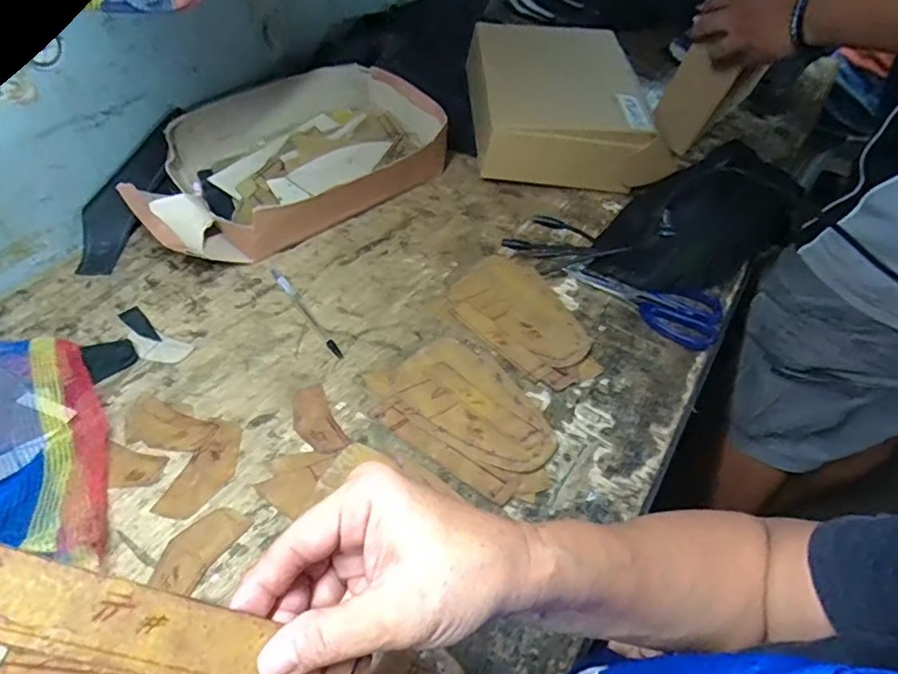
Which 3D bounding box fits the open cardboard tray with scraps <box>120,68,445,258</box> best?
[{"bbox_3d":[-0.183,-0.207,0.679,0.354,0.098,0.198,-32,59,-29],"label":"open cardboard tray with scraps"}]

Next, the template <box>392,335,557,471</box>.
[{"bbox_3d":[0.025,0.059,0.522,0.155,0.009,0.095,31,54,19],"label":"template"}]

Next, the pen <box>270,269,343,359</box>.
[{"bbox_3d":[-0.145,-0.027,0.581,0.011,0.008,0.136,-29,58,-27],"label":"pen"}]

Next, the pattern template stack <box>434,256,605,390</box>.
[{"bbox_3d":[0.081,-0.019,0.591,0.167,0.014,0.113,35,54,22],"label":"pattern template stack"}]

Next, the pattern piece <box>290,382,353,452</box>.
[{"bbox_3d":[-0.117,0.072,0.505,0.035,0.004,0.072,-22,55,-23],"label":"pattern piece"}]

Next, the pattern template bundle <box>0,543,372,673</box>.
[{"bbox_3d":[-0.092,0.109,0.199,0.144,0.007,0.032,32,43,-25],"label":"pattern template bundle"}]

